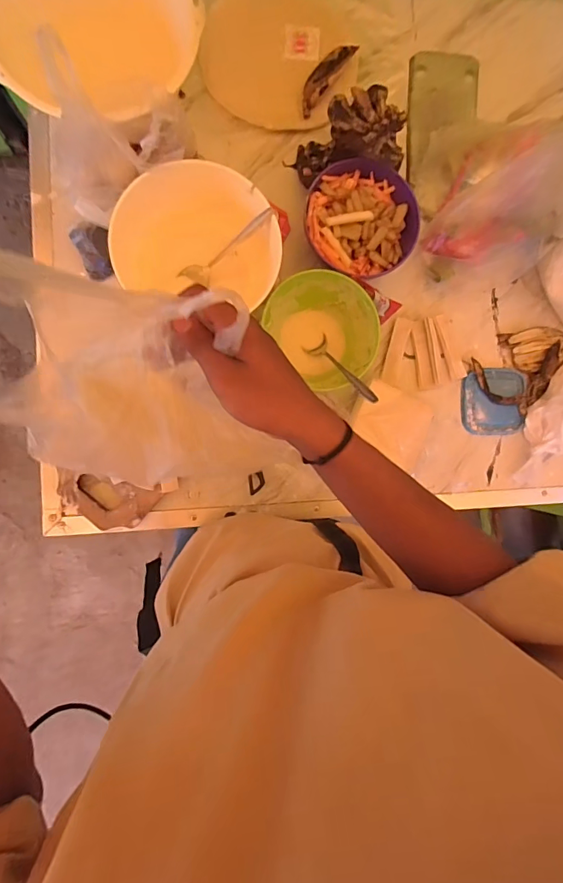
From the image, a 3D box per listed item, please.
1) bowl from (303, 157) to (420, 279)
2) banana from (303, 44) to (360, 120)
[{"bbox_3d":[0.103,-0.296,0.597,0.146,0.056,0.144,0,89,-7],"label":"bowl"},{"bbox_3d":[0.062,-0.515,0.617,0.030,0.029,0.115,35,88,-5],"label":"banana"}]

